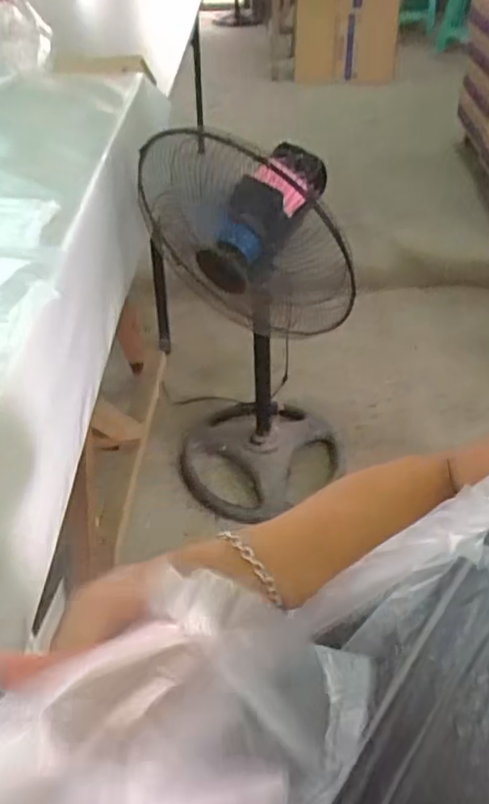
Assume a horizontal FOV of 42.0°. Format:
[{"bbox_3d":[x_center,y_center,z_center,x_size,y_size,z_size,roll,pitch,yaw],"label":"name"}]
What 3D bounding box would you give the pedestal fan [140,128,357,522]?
[{"bbox_3d":[0.010,-0.136,1.281,0.359,0.891,0.393,3,42,4],"label":"pedestal fan"}]

